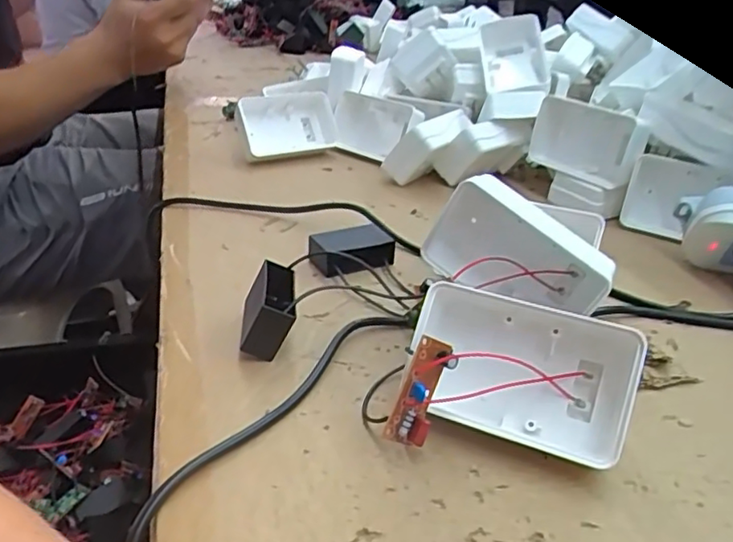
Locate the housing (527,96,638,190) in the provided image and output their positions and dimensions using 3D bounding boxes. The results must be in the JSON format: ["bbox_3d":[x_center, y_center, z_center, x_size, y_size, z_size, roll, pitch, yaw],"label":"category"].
[{"bbox_3d":[0.170,-0.103,0.492,0.019,0.056,0.085,-20,36,-36],"label":"housing"}]

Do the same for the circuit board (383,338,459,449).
[{"bbox_3d":[0.023,0.050,0.253,0.015,0.045,0.009,21,-3,31],"label":"circuit board"}]

